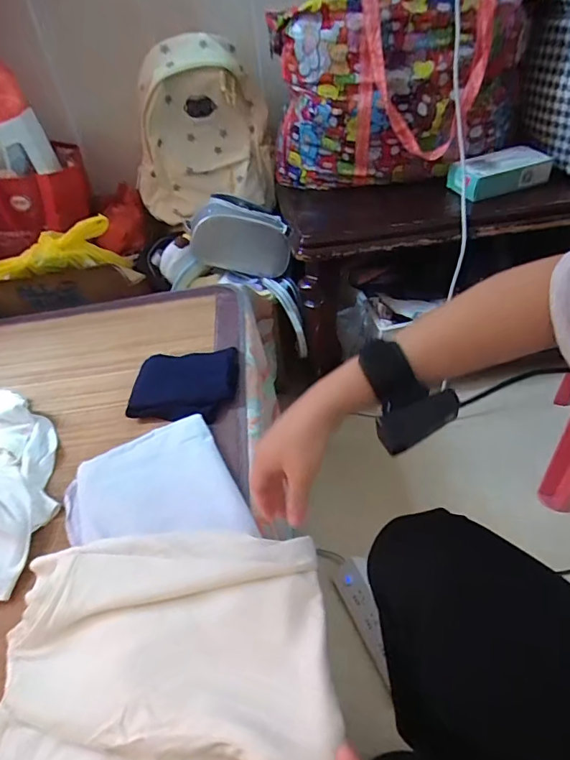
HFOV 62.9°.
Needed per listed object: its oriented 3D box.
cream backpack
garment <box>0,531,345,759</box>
[{"bbox_3d":[-0.184,-0.548,1.043,0.308,0.339,0.094,-15,42,-10],"label":"cream backpack"},{"bbox_3d":[-0.112,0.245,0.422,0.301,0.052,0.217,-3,41,4],"label":"garment"}]

